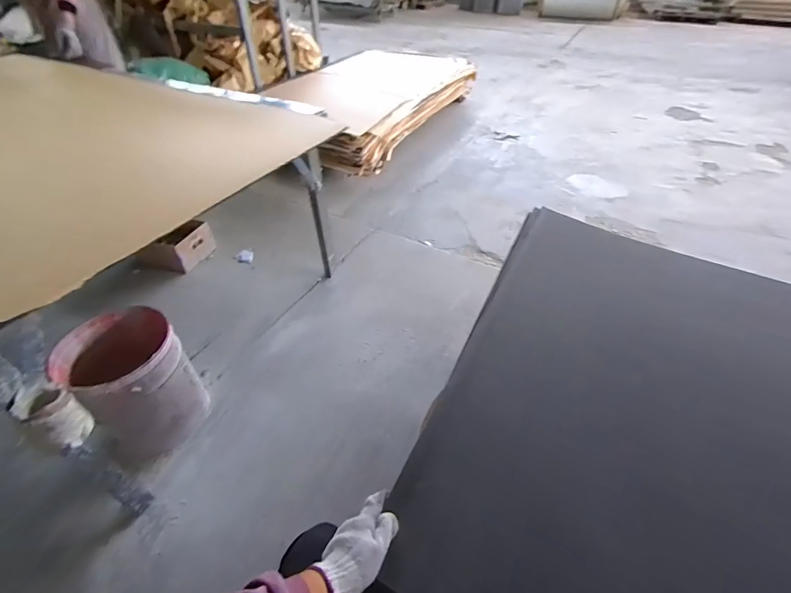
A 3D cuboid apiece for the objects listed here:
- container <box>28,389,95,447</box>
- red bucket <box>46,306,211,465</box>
[{"bbox_3d":[-0.737,0.269,0.842,0.084,0.115,0.082,22,47,21],"label":"container"},{"bbox_3d":[-0.825,0.280,1.225,0.351,0.389,0.294,31,51,27],"label":"red bucket"}]

